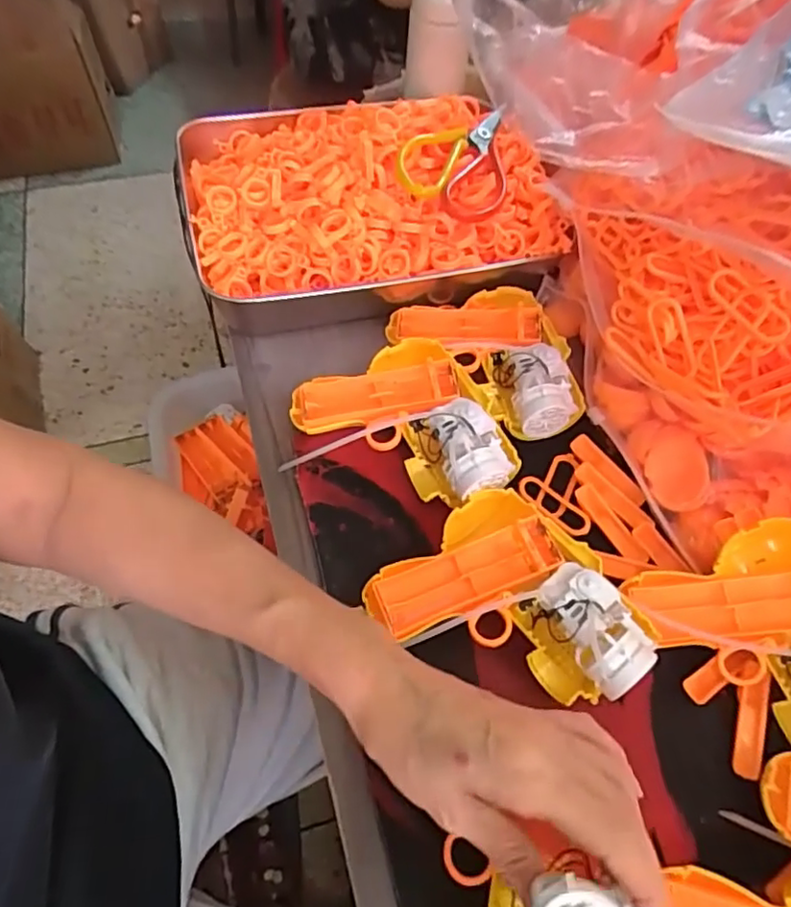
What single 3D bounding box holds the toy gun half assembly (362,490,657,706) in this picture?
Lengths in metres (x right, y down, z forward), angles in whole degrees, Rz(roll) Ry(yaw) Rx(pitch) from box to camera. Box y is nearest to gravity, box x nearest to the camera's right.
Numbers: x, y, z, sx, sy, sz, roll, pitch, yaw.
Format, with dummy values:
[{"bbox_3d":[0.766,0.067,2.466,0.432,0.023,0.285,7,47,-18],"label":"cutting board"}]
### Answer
[{"bbox_3d":[0.067,0.092,0.349,0.119,0.038,0.138,-39,67,-24],"label":"toy gun half assembly"}]

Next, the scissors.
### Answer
[{"bbox_3d":[0.052,-0.250,0.501,0.087,0.015,0.131,17,62,-7],"label":"scissors"}]

